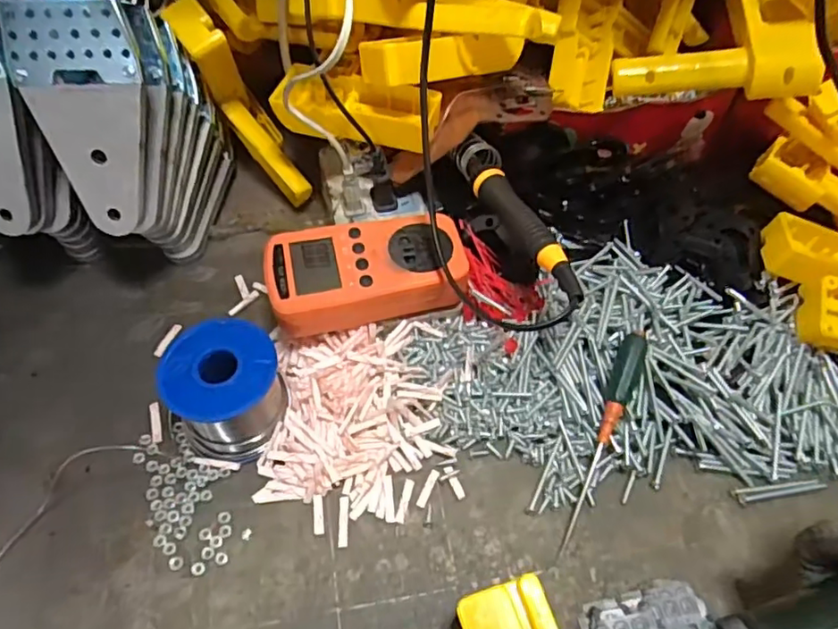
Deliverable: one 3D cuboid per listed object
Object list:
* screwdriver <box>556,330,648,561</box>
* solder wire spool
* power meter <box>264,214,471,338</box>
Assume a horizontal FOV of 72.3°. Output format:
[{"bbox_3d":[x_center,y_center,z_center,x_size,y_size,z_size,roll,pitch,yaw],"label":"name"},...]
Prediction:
[{"bbox_3d":[0.114,0.077,0.357,0.015,0.014,0.144,22,77,11],"label":"screwdriver"},{"bbox_3d":[-0.116,0.046,0.346,0.061,0.066,0.061,10,56,4],"label":"solder wire spool"},{"bbox_3d":[-0.034,-0.023,0.386,0.128,0.044,0.072,-10,57,-10],"label":"power meter"}]

